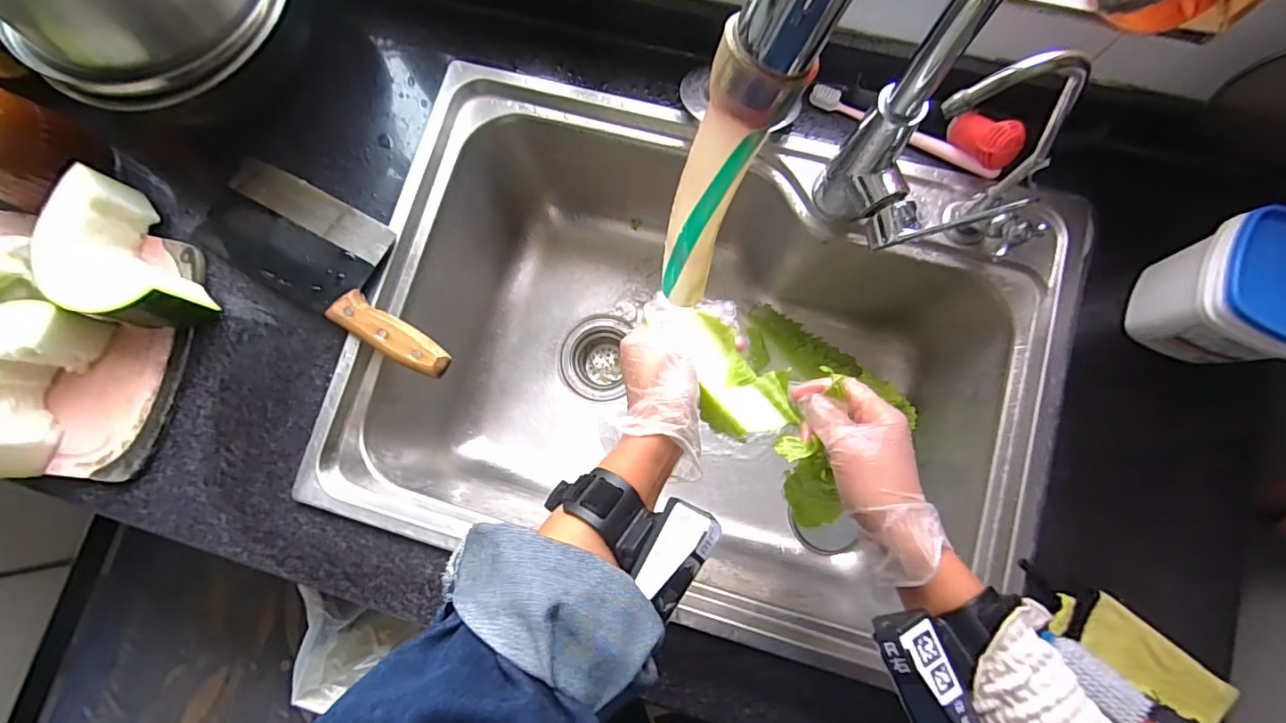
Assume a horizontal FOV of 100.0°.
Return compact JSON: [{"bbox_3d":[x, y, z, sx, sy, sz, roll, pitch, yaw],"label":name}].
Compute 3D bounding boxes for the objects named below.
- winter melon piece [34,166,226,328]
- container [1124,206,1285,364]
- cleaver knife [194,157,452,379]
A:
[{"bbox_3d":[-0.480,-0.085,0.492,0.086,0.081,0.150,-37,81,-3],"label":"winter melon piece"},{"bbox_3d":[0.443,-0.048,0.407,0.086,0.105,0.086,25,83,6],"label":"container"},{"bbox_3d":[-0.286,-0.094,0.498,0.302,0.037,0.101,29,84,7],"label":"cleaver knife"}]

